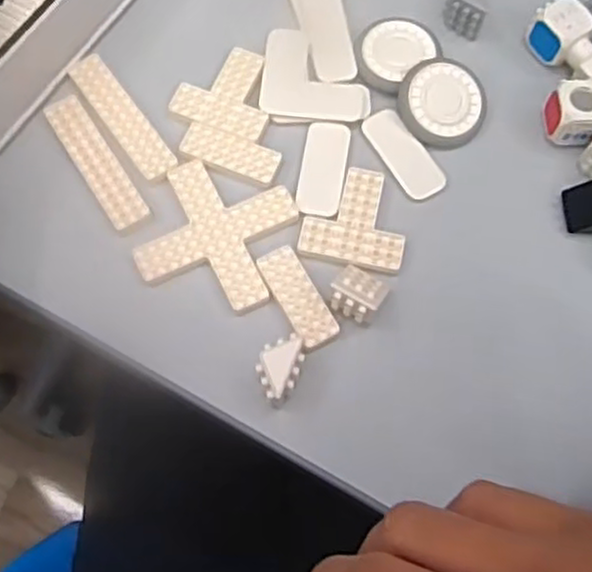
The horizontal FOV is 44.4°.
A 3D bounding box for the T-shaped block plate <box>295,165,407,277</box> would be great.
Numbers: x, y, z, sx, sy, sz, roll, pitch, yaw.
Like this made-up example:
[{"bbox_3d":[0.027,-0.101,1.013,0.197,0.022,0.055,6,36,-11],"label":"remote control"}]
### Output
[{"bbox_3d":[0.038,-0.044,0.450,0.062,0.004,0.065,12,69,3],"label":"T-shaped block plate"}]

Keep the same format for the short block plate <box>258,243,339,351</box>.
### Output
[{"bbox_3d":[0.001,0.005,0.426,0.025,0.004,0.063,-26,72,-12],"label":"short block plate"}]

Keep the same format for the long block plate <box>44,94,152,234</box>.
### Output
[{"bbox_3d":[-0.127,-0.080,0.460,0.024,0.004,0.104,-31,73,-13],"label":"long block plate"}]

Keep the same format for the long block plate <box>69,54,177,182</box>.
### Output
[{"bbox_3d":[-0.114,-0.112,0.471,0.023,0.004,0.105,-33,73,-14],"label":"long block plate"}]

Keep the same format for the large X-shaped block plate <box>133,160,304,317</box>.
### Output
[{"bbox_3d":[-0.048,-0.032,0.445,0.081,0.004,0.083,18,69,5],"label":"large X-shaped block plate"}]

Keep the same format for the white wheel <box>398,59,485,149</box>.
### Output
[{"bbox_3d":[0.096,-0.121,0.475,0.056,0.015,0.060,1,69,-2],"label":"white wheel"}]

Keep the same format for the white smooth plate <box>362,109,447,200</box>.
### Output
[{"bbox_3d":[0.069,-0.087,0.472,0.027,0.004,0.067,-31,73,-13],"label":"white smooth plate"}]

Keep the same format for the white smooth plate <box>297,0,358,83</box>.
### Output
[{"bbox_3d":[0.019,-0.187,0.502,0.031,0.004,0.106,-7,69,-5],"label":"white smooth plate"}]

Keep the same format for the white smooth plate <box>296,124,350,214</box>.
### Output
[{"bbox_3d":[0.018,-0.076,0.464,0.028,0.004,0.068,9,69,2],"label":"white smooth plate"}]

